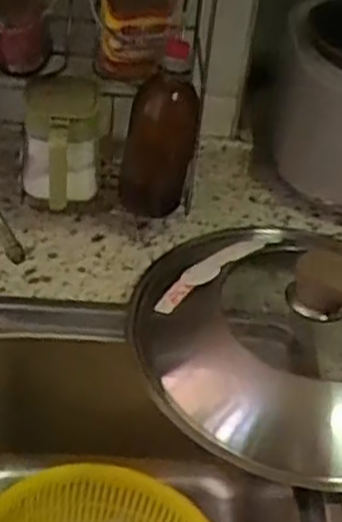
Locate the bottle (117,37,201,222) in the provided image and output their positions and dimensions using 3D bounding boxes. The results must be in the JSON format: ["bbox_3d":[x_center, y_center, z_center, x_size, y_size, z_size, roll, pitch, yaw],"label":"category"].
[{"bbox_3d":[-0.009,-0.123,0.755,0.065,0.175,0.065,8,41,0],"label":"bottle"}]

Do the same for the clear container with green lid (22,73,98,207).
[{"bbox_3d":[-0.105,-0.113,0.767,0.073,0.110,0.058,-2,41,-11],"label":"clear container with green lid"}]

